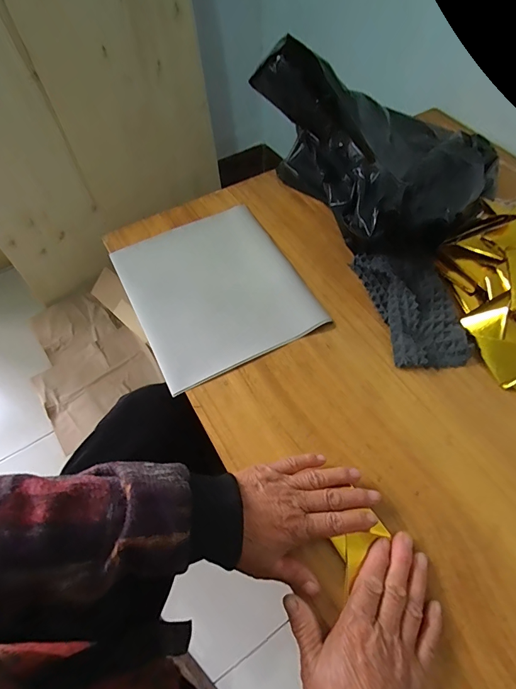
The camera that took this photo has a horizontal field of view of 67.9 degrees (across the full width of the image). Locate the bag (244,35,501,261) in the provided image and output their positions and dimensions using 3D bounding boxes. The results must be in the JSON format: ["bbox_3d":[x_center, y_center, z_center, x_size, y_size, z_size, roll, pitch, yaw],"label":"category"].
[{"bbox_3d":[0.181,-0.283,0.546,0.284,0.169,0.310,-30,63,-17],"label":"bag"}]

